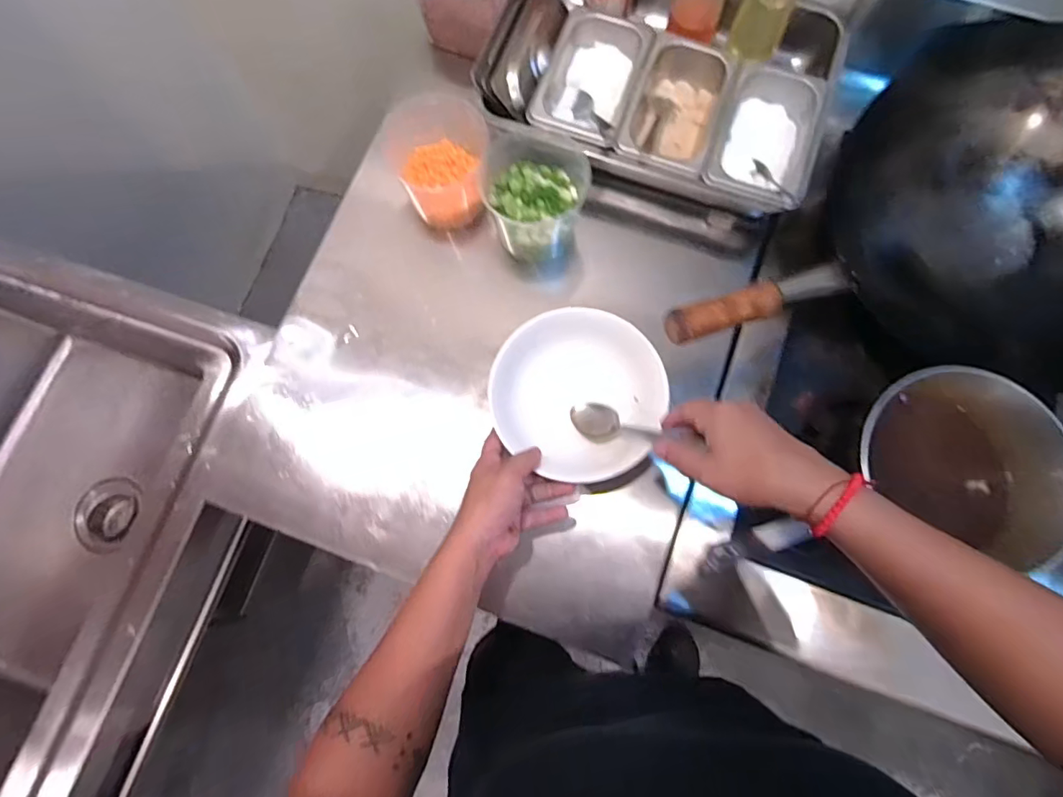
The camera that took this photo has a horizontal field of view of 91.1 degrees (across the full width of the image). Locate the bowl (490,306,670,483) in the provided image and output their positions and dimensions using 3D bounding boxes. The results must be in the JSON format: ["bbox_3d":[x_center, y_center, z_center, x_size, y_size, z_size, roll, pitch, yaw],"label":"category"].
[{"bbox_3d":[0.049,-0.001,0.536,0.174,0.053,0.166,0,77,0],"label":"bowl"}]

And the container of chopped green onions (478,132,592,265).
[{"bbox_3d":[0.007,-0.222,0.601,0.103,0.112,0.108,0,77,0],"label":"container of chopped green onions"}]

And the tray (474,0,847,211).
[{"bbox_3d":[0.159,-0.399,0.635,0.383,0.070,0.308,17,78,4],"label":"tray"}]

